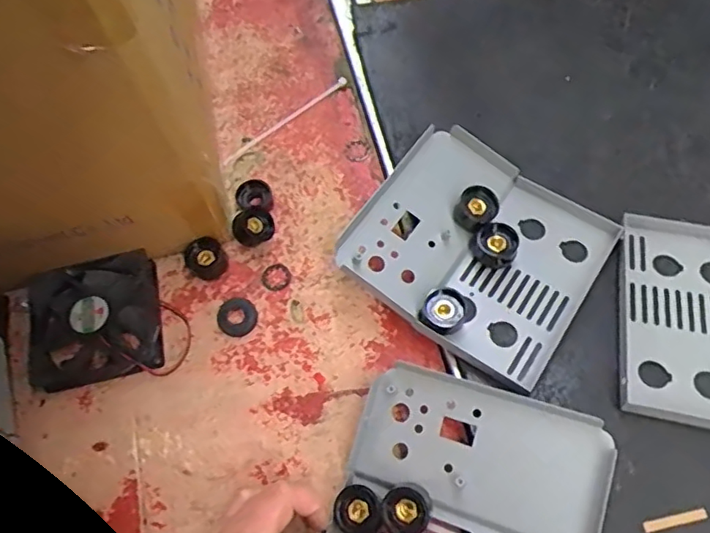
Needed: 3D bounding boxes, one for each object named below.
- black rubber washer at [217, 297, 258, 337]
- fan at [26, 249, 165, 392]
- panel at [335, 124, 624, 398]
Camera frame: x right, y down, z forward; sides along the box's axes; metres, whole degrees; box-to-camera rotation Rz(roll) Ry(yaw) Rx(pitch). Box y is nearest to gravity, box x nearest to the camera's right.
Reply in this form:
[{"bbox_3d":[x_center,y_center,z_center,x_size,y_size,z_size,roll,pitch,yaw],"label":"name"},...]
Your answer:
[{"bbox_3d":[-0.095,0.040,0.470,0.033,0.004,0.030,-1,64,3],"label":"black rubber washer"},{"bbox_3d":[-0.211,0.043,0.466,0.113,0.029,0.096,-15,64,-4],"label":"fan"},{"bbox_3d":[0.095,-0.018,0.447,0.171,0.025,0.163,32,70,17],"label":"panel"}]

